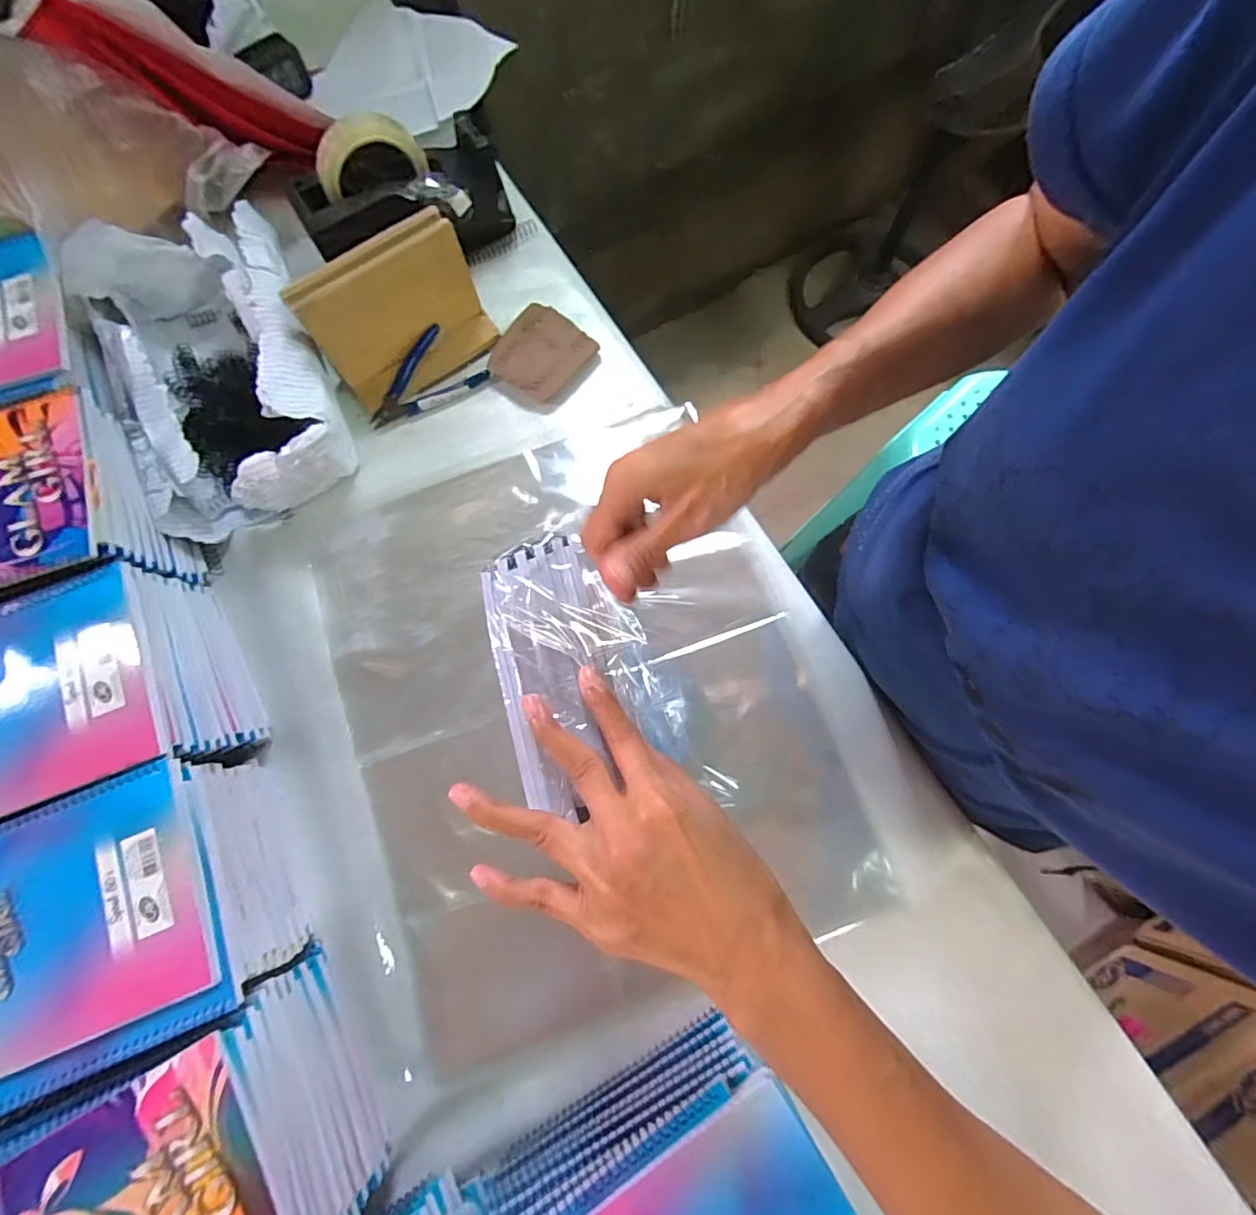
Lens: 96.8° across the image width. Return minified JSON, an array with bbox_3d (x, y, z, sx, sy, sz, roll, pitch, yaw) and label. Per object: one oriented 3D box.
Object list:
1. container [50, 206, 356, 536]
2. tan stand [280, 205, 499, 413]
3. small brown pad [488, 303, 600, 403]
[{"bbox_3d":[-0.387,-0.224,0.536,0.189,0.100,0.293,-26,76,-5],"label":"container"},{"bbox_3d":[-0.216,-0.278,0.537,0.160,0.118,0.064,-37,77,-8],"label":"tan stand"},{"bbox_3d":[-0.092,-0.263,0.577,0.090,0.025,0.090,37,80,10],"label":"small brown pad"}]

